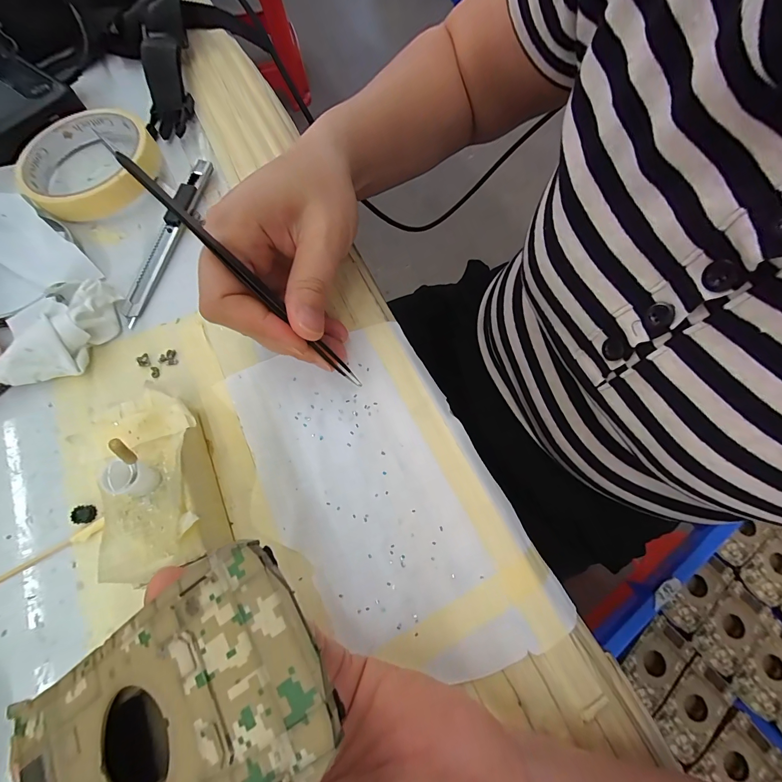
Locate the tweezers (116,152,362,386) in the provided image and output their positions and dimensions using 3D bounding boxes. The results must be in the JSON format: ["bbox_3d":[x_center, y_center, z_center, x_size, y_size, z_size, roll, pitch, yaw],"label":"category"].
[{"bbox_3d":[-0.060,-0.045,0.165,0.135,0.008,0.006,46,69,-31],"label":"tweezers"}]

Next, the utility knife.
[{"bbox_3d":[-0.146,-0.103,0.229,0.012,0.010,0.130,10,70,1],"label":"utility knife"}]

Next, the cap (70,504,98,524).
[{"bbox_3d":[-0.151,0.061,0.172,0.009,0.006,0.009,1,71,-2],"label":"cap"}]

